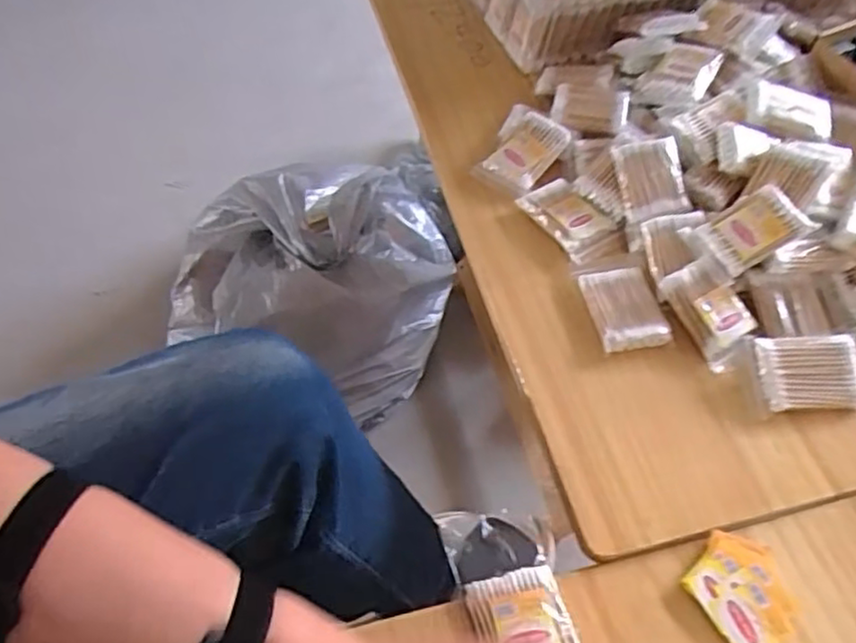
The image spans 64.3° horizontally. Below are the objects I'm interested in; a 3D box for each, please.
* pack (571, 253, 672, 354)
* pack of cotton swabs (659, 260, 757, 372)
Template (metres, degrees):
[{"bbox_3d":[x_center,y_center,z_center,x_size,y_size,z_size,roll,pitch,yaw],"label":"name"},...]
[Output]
[{"bbox_3d":[0.166,-0.022,0.580,0.066,0.012,0.098,-7,57,-5],"label":"pack"},{"bbox_3d":[0.236,-0.009,0.564,0.052,0.016,0.087,-25,77,-6],"label":"pack of cotton swabs"}]

